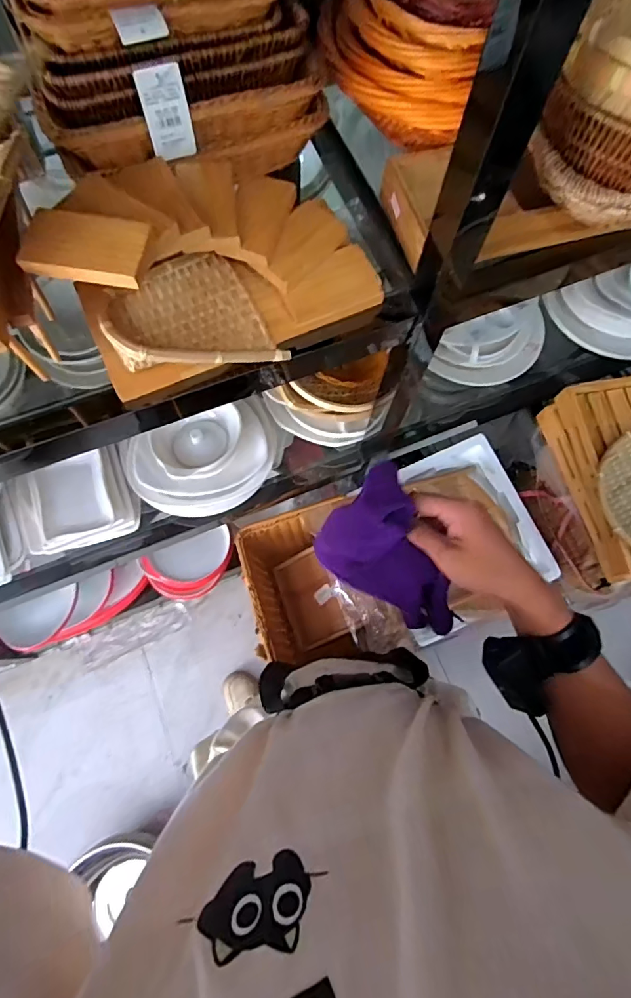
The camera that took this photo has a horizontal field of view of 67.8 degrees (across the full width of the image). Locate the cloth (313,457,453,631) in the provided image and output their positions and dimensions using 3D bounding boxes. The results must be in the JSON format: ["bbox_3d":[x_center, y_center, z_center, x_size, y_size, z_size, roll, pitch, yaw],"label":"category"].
[{"bbox_3d":[0.071,0.066,0.441,0.072,0.146,0.151,-33,76,-12],"label":"cloth"}]

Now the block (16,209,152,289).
[{"bbox_3d":[-0.189,-0.205,0.383,0.095,0.017,0.055,5,72,-1],"label":"block"}]

